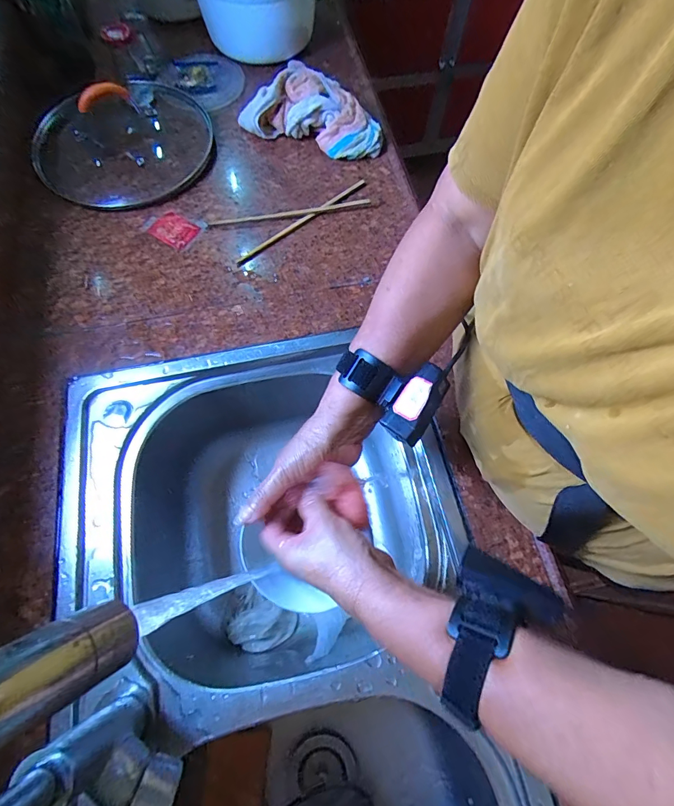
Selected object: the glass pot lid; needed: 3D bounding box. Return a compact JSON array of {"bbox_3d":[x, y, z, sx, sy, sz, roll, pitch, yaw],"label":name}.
[{"bbox_3d":[-0.320,-0.411,0.572,0.244,0.082,0.251,0,68,0],"label":"glass pot lid"}]

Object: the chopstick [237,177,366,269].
[{"bbox_3d":[-0.048,-0.263,0.566,0.237,0.006,0.013,-40,74,-14],"label":"chopstick"}]

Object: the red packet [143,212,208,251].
[{"bbox_3d":[-0.231,-0.251,0.561,0.078,0.006,0.054,30,71,11],"label":"red packet"}]

